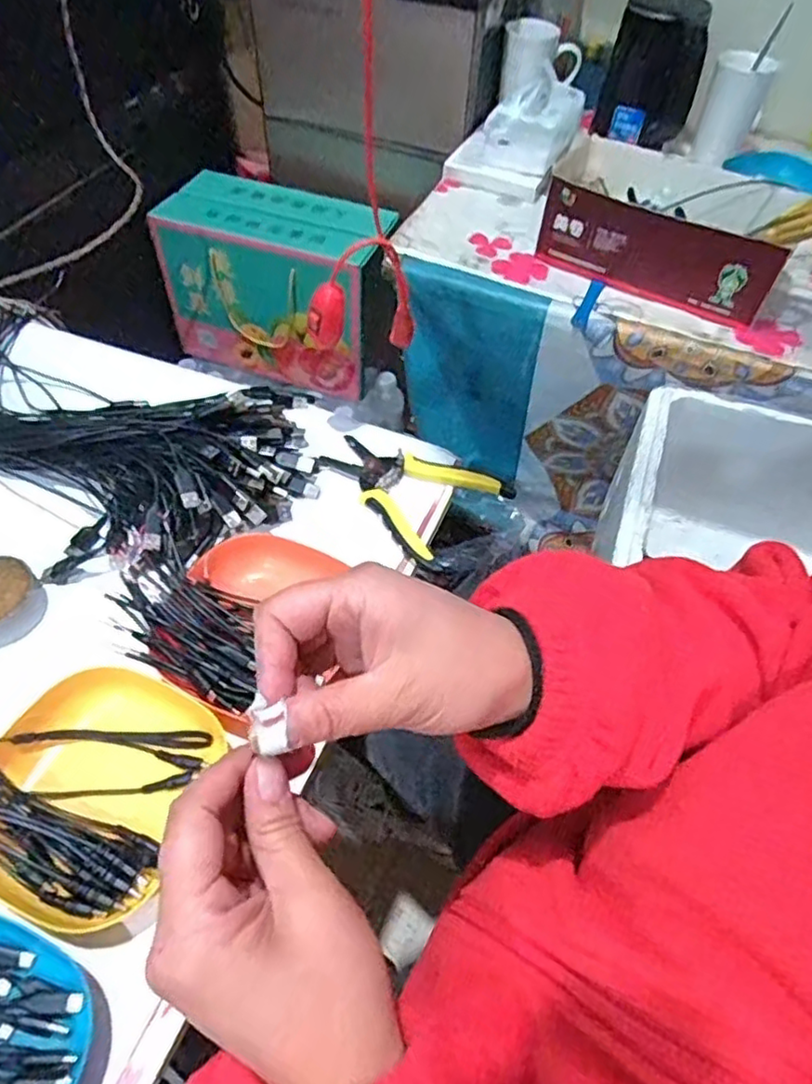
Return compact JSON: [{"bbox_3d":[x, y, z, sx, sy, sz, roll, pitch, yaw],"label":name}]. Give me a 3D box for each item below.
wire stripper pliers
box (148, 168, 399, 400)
[{"bbox_3d":[0.001,-0.052,0.573,0.150,0.014,0.114,35,59,21],"label":"wire stripper pliers"},{"bbox_3d":[-0.196,-0.401,1.029,0.322,0.235,0.150,17,54,9],"label":"box"}]

